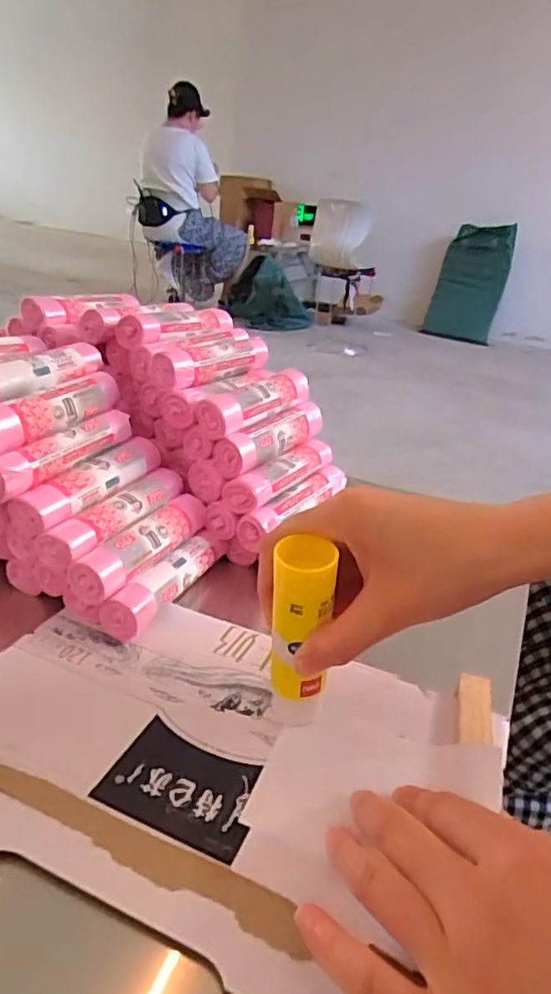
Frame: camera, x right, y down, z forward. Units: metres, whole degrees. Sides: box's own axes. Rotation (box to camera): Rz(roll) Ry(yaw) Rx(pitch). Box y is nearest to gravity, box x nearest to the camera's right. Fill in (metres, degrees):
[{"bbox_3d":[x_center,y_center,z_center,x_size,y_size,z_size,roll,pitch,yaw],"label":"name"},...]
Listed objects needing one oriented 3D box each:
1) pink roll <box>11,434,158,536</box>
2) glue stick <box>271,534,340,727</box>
[{"bbox_3d":[-0.120,-0.011,0.415,0.026,0.023,0.122,19,28,23],"label":"pink roll"},{"bbox_3d":[0.012,0.070,0.304,0.029,0.110,0.029,-19,38,-29],"label":"glue stick"}]

